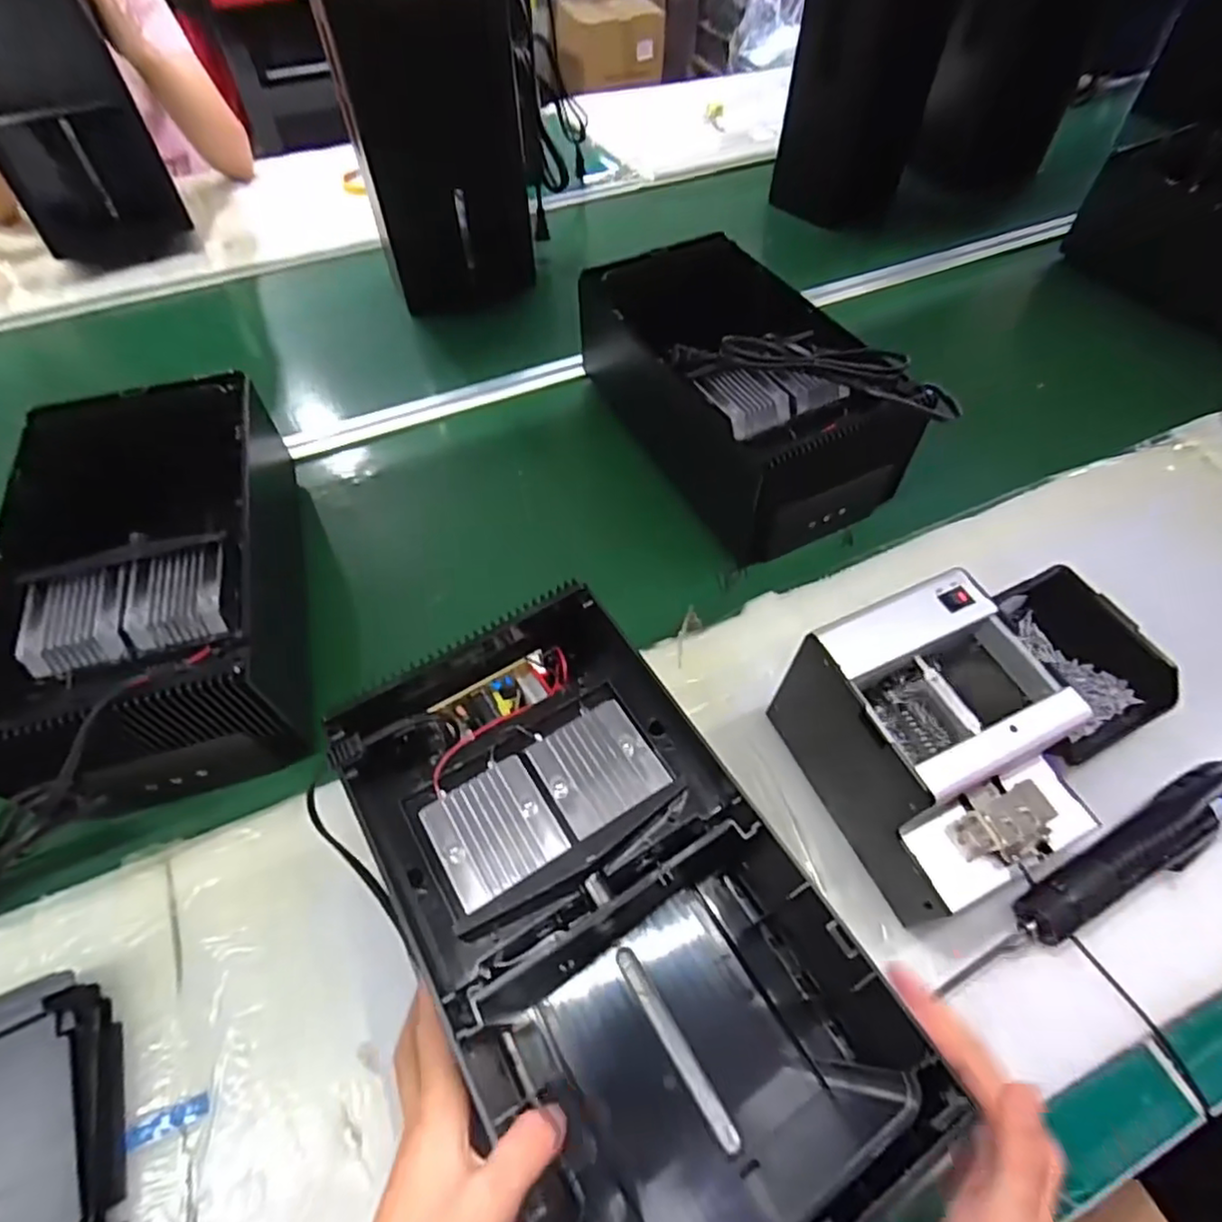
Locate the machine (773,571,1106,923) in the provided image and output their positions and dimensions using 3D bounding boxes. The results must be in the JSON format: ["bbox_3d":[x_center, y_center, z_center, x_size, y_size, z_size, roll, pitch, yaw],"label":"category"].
[{"bbox_3d":[0.219,0.094,0.440,0.125,0.139,0.172,-18,57,-12],"label":"machine"}]

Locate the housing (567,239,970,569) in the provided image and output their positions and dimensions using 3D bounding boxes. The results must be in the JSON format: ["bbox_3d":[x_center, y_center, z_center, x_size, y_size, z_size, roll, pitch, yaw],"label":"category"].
[{"bbox_3d":[0.132,-0.231,0.688,0.195,0.156,0.347,-24,58,-16],"label":"housing"}]

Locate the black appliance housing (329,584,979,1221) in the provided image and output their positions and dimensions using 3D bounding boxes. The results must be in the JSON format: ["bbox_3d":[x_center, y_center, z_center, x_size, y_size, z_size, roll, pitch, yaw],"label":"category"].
[{"bbox_3d":[-0.005,0.179,0.400,0.199,0.147,0.350,-26,59,-17],"label":"black appliance housing"}]

